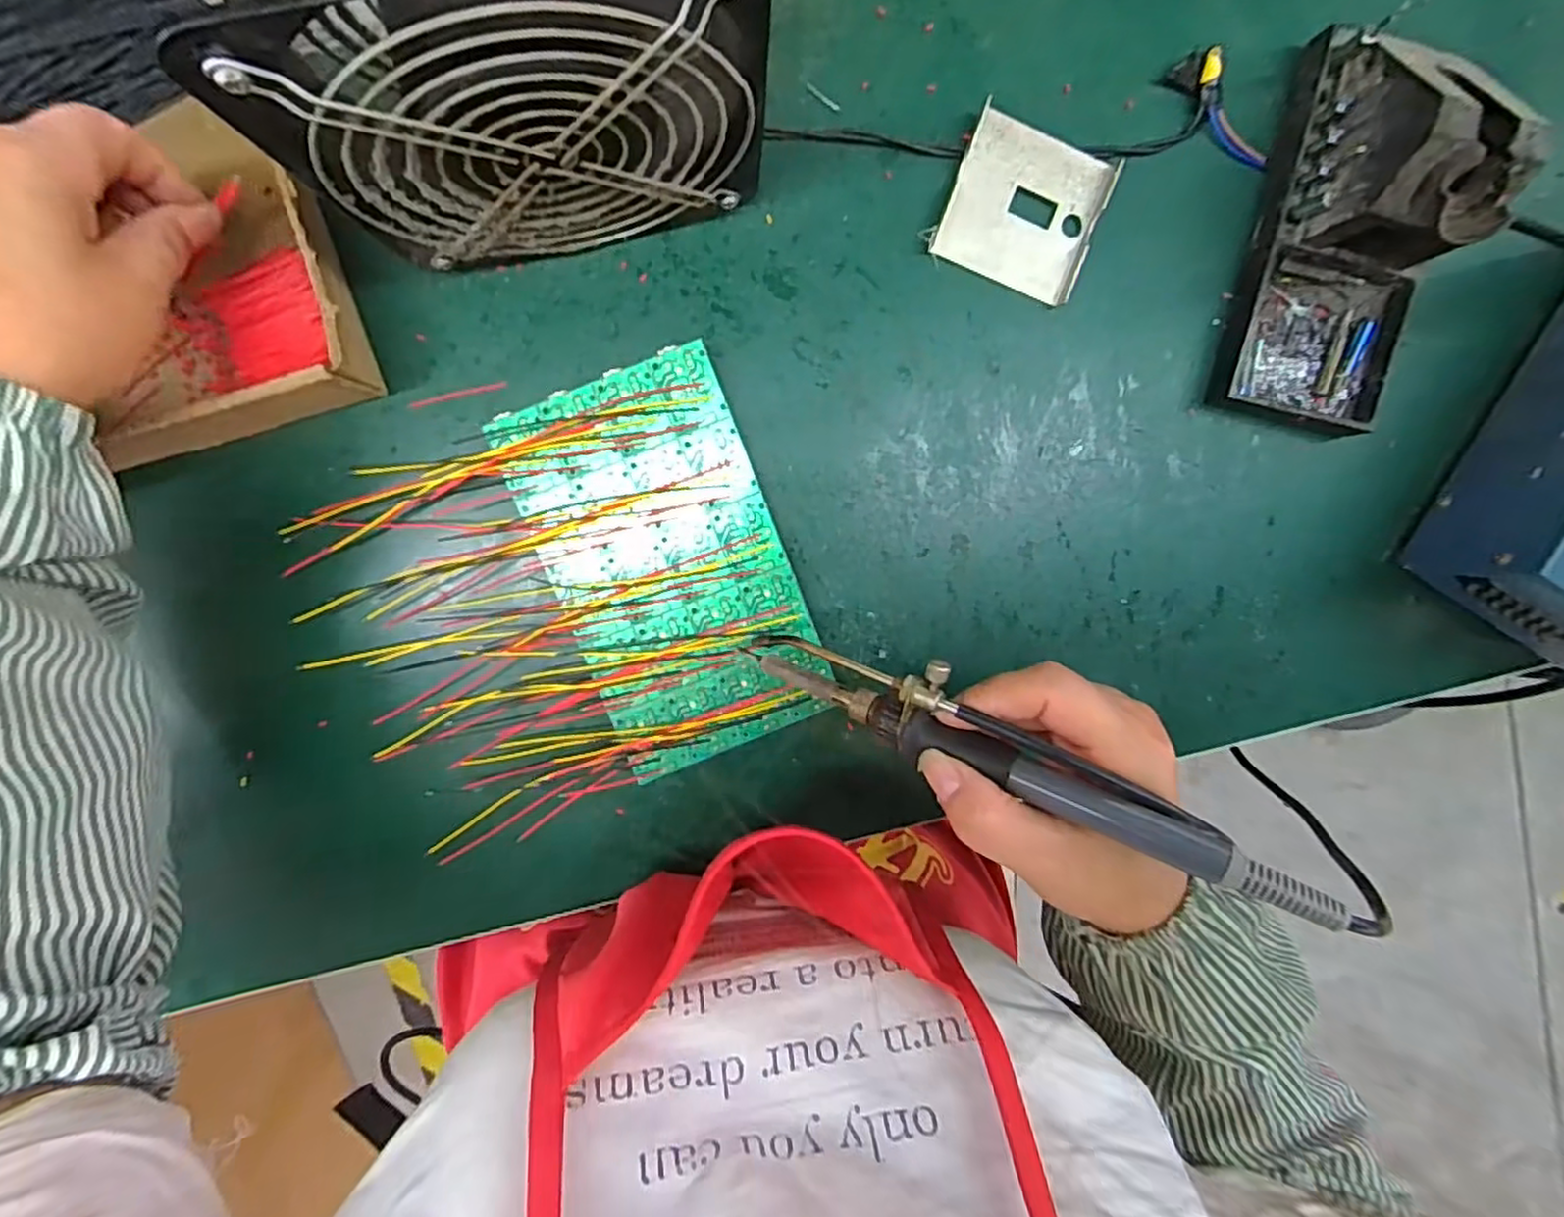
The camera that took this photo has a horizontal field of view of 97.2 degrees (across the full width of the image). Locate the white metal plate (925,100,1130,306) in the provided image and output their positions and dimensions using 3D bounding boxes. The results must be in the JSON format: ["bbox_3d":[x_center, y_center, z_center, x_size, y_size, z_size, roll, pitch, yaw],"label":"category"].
[{"bbox_3d":[0.110,-0.181,0.314,0.069,0.010,0.065,18,95,-6],"label":"white metal plate"}]

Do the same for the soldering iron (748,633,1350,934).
[{"bbox_3d":[0.075,0.047,0.238,0.202,0.019,0.031,23,96,26],"label":"soldering iron"}]

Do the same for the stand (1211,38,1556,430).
[{"bbox_3d":[0.258,-0.163,0.293,0.078,0.070,0.158,12,96,-5],"label":"stand"}]

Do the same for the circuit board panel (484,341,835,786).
[{"bbox_3d":[-0.050,-0.018,0.320,0.103,0.016,0.173,-21,98,-1],"label":"circuit board panel"}]

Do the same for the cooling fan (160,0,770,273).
[{"bbox_3d":[-0.082,-0.176,0.229,0.144,0.152,0.058,-11,98,-3],"label":"cooling fan"}]

